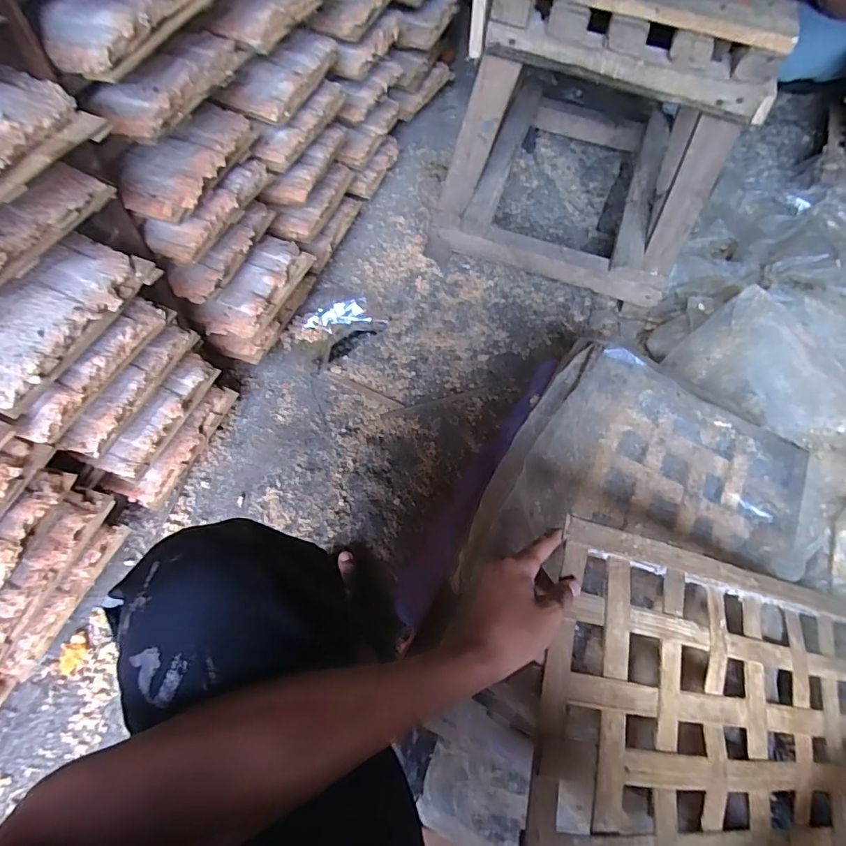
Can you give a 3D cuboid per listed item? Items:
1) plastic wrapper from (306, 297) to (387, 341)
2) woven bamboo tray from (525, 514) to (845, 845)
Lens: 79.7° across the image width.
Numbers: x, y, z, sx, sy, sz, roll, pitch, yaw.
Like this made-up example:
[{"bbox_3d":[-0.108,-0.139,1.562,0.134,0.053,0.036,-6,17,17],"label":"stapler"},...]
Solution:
[{"bbox_3d":[-0.167,-0.226,1.086,0.171,0.055,0.081,-10,64,-6],"label":"plastic wrapper"},{"bbox_3d":[0.314,0.313,0.501,0.520,0.013,0.325,20,69,-23],"label":"woven bamboo tray"}]

